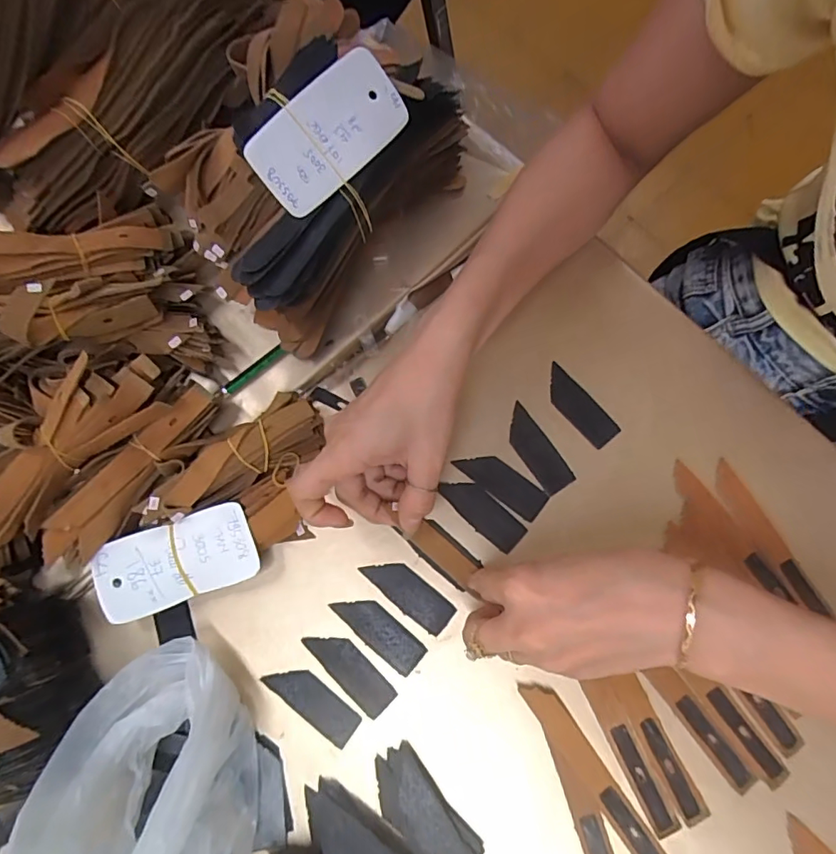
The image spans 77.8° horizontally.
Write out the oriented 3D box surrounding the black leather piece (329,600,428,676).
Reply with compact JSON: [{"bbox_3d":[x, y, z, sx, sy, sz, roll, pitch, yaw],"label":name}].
[{"bbox_3d":[-0.025,0.131,0.337,0.063,0.005,0.023,39,81,12],"label":"black leather piece"}]

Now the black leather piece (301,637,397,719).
[{"bbox_3d":[-0.044,0.154,0.332,0.064,0.004,0.023,42,85,12],"label":"black leather piece"}]

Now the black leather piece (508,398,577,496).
[{"bbox_3d":[0.081,0.015,0.359,0.023,0.004,0.062,-34,76,-1],"label":"black leather piece"}]

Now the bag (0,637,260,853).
[{"bbox_3d":[-0.136,0.204,0.273,0.105,0.090,0.150,-44,77,-7],"label":"bag"}]

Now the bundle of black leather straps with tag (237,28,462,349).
[{"bbox_3d":[-0.061,-0.174,0.353,0.107,0.097,0.211,35,81,12],"label":"bundle of black leather straps with tag"}]

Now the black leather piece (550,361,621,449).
[{"bbox_3d":[0.112,-0.015,0.364,0.023,0.004,0.062,-42,76,-1],"label":"black leather piece"}]

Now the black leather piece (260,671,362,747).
[{"bbox_3d":[-0.067,0.174,0.329,0.063,0.004,0.024,36,82,11],"label":"black leather piece"}]

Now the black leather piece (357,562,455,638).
[{"bbox_3d":[-0.006,0.108,0.342,0.063,0.004,0.023,38,83,12],"label":"black leather piece"}]

